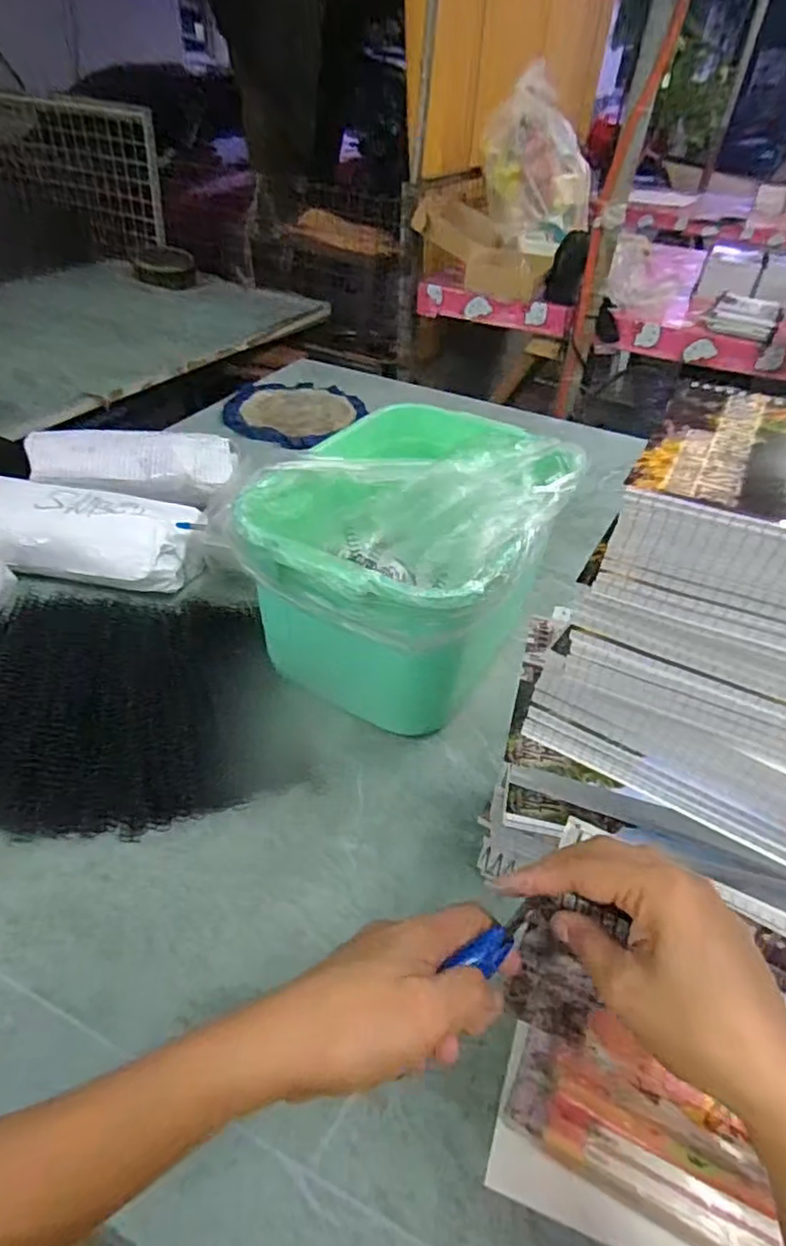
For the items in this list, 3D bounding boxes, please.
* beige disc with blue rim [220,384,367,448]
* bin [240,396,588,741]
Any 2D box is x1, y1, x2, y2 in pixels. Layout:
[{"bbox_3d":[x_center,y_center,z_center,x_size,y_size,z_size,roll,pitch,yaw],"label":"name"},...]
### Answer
[{"bbox_3d":[-0.178,-0.381,1.163,0.228,0.020,0.254,13,41,9],"label":"beige disc with blue rim"},{"bbox_3d":[0.018,-0.070,0.657,0.249,0.190,0.333,21,43,18],"label":"bin"}]

